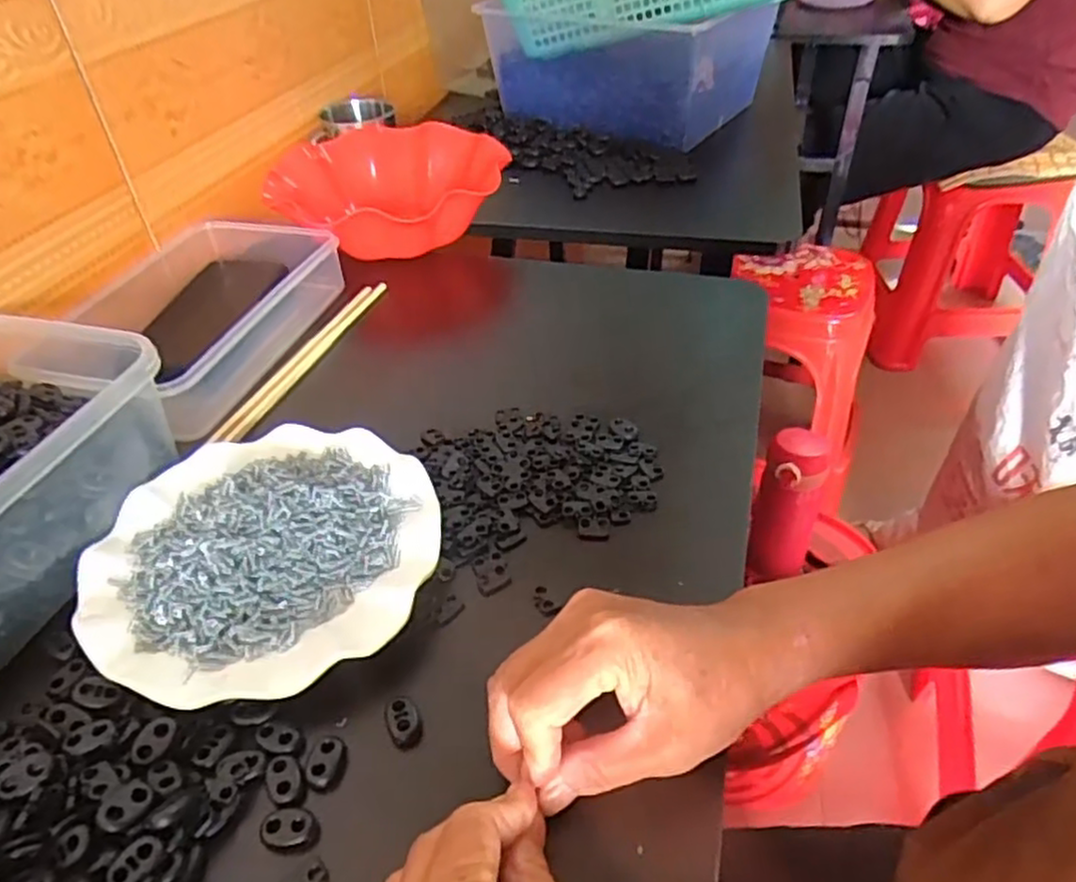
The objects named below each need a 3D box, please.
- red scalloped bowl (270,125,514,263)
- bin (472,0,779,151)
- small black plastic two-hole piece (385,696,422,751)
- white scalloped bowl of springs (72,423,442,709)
[{"bbox_3d":[-0.146,-0.241,0.715,0.214,0.072,0.201,-1,40,1],"label":"red scalloped bowl"},{"bbox_3d":[0.105,-0.464,0.891,0.330,0.127,0.188,30,50,32],"label":"bin"},{"bbox_3d":[-0.062,0.129,0.332,0.015,0.007,0.024,-17,42,-16],"label":"small black plastic two-hole piece"},{"bbox_3d":[-0.147,0.055,0.393,0.179,0.031,0.178,-1,40,1],"label":"white scalloped bowl of springs"}]

